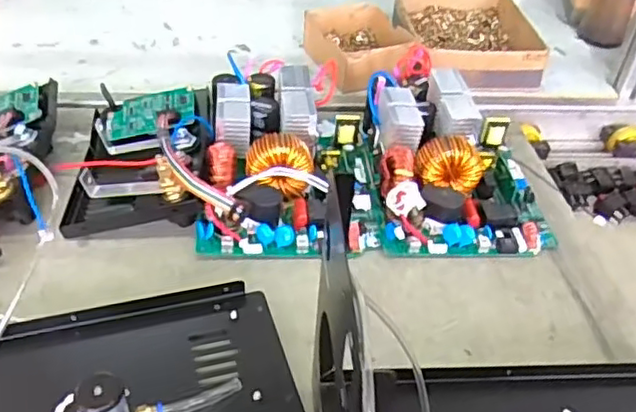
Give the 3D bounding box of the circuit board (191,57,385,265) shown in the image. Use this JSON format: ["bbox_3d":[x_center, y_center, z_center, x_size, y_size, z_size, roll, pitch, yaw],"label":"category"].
[{"bbox_3d":[-0.023,-0.051,0.628,0.169,0.076,0.231,2,41,-5],"label":"circuit board"}]

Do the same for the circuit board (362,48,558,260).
[{"bbox_3d":[0.134,-0.063,0.655,0.166,0.074,0.252,-1,41,-8],"label":"circuit board"}]

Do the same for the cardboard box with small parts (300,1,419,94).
[{"bbox_3d":[0.058,-0.208,0.831,0.126,0.057,0.154,-7,42,-15],"label":"cardboard box with small parts"}]

